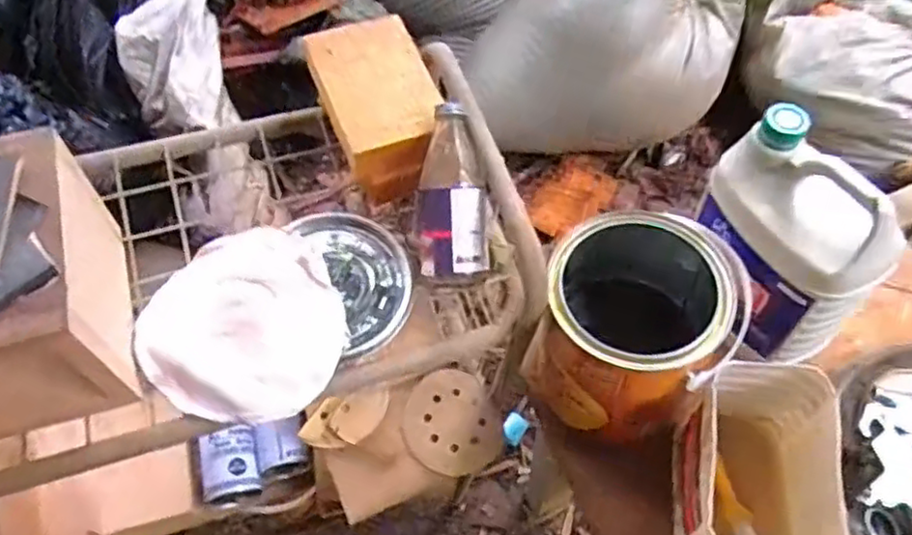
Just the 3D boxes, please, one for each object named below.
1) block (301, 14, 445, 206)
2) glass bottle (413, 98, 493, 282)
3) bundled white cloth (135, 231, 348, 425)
[{"bbox_3d":[-0.076,-0.164,0.691,0.108,0.082,0.175,-21,57,-9],"label":"block"},{"bbox_3d":[-0.004,-0.066,0.636,0.073,0.056,0.167,-2,80,3],"label":"glass bottle"},{"bbox_3d":[-0.190,0.052,0.603,0.167,0.046,0.171,-22,57,-11],"label":"bundled white cloth"}]

